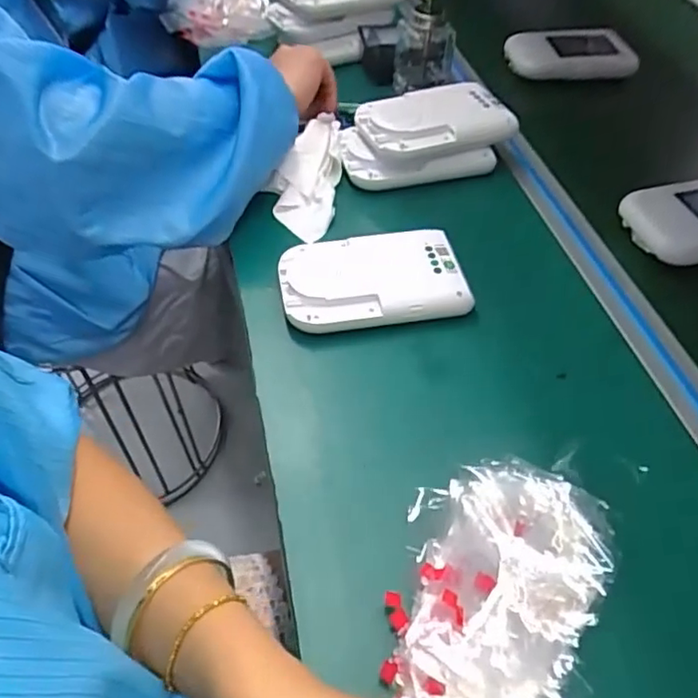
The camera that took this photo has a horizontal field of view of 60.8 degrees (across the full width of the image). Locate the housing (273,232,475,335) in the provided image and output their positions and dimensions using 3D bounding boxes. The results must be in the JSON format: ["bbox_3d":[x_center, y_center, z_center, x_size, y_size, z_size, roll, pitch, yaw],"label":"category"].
[{"bbox_3d":[0.019,-0.060,0.503,0.150,0.025,0.089,-8,52,-6],"label":"housing"}]

